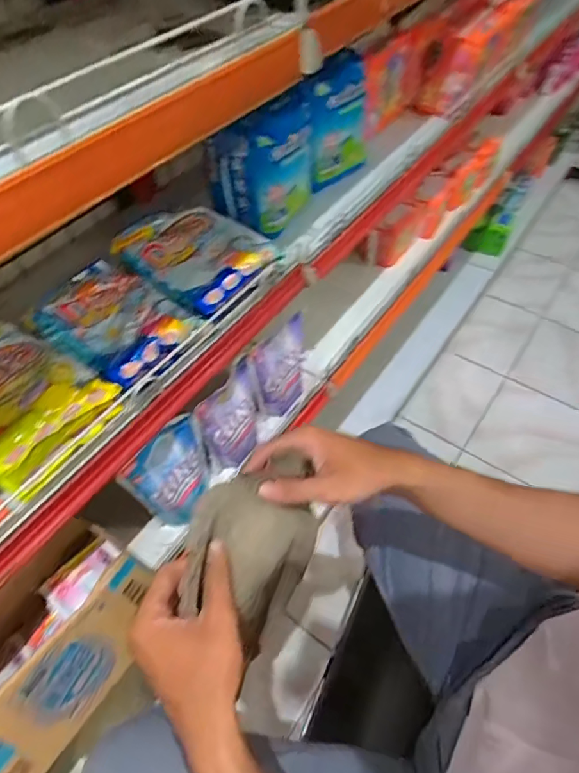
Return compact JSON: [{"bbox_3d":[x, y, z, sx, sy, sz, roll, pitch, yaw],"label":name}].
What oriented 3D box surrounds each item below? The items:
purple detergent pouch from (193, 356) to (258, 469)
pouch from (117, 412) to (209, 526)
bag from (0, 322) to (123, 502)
[{"bbox_3d":[-0.078,0.046,0.730,0.049,0.153,0.114,30,60,23],"label":"purple detergent pouch"},{"bbox_3d":[-0.161,0.130,0.684,0.048,0.177,0.111,30,60,23],"label":"pouch"},{"bbox_3d":[-0.326,0.005,0.548,0.237,0.049,0.147,27,59,21],"label":"bag"}]

